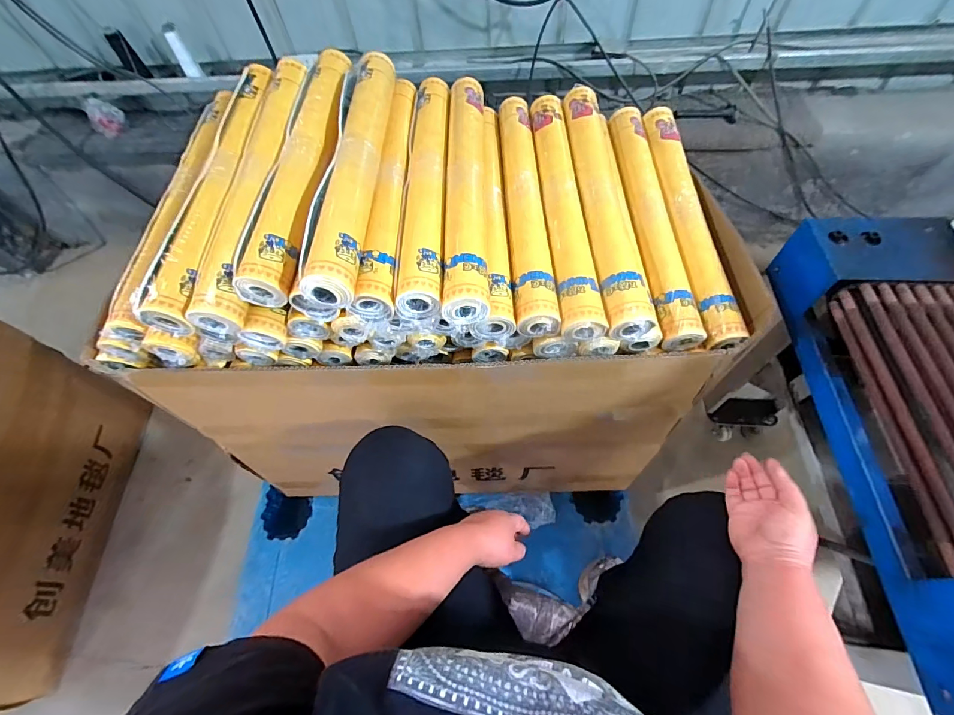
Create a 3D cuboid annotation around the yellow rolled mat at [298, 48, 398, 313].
[{"bbox_3d":[-0.181,-0.285,0.608,0.066,0.071,0.489,-1,60,4],"label":"yellow rolled mat"}]

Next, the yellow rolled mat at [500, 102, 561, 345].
[{"bbox_3d":[0.079,-0.260,0.675,0.062,0.055,0.501,-3,60,3],"label":"yellow rolled mat"}]

